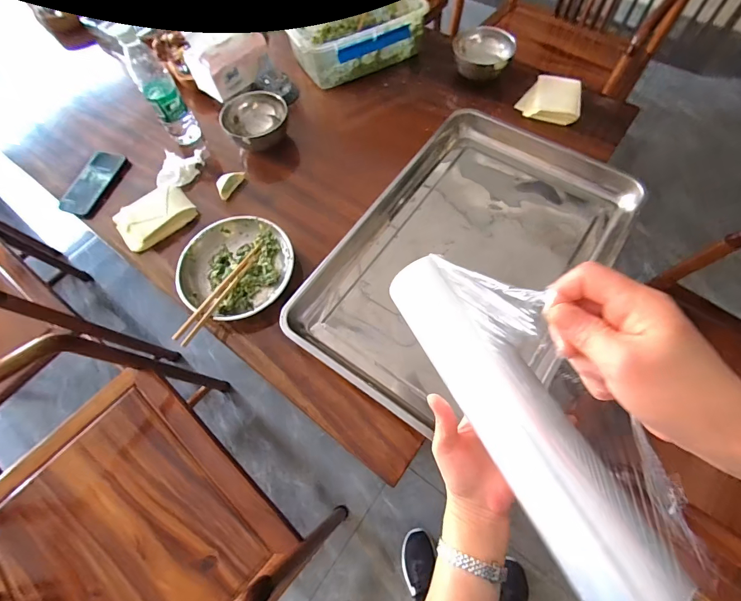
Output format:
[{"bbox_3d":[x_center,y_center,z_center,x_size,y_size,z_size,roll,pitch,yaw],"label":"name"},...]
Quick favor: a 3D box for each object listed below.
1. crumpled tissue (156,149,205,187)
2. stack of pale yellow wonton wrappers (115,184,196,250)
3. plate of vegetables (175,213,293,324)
[{"bbox_3d":[-0.380,-0.270,0.748,0.074,0.028,0.094,0,64,2],"label":"crumpled tissue"},{"bbox_3d":[-0.401,-0.155,0.697,0.100,0.026,0.135,37,71,18],"label":"stack of pale yellow wonton wrappers"},{"bbox_3d":[-0.225,-0.057,0.637,0.181,0.037,0.181,-1,64,2],"label":"plate of vegetables"}]

